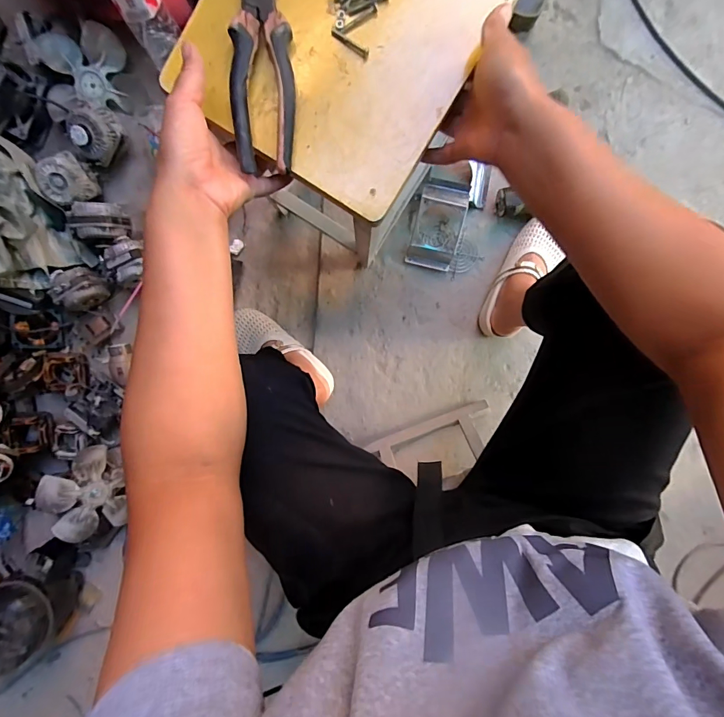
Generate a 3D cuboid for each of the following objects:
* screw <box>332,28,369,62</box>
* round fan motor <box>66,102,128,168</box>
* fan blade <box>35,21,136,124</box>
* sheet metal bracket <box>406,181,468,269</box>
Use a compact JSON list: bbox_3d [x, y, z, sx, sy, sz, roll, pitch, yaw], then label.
[{"bbox_3d":[-0.010,-0.277,0.345,0.037,0.004,0.008,32,99,-3],"label":"screw"},{"bbox_3d":[-0.488,-0.410,0.715,0.088,0.055,0.095,0,99,3],"label":"round fan motor"},{"bbox_3d":[-0.520,-0.529,0.721,0.150,0.055,0.154,-4,99,3],"label":"fan blade"},{"bbox_3d":[0.147,-0.253,0.764,0.093,0.051,0.151,12,99,1],"label":"sheet metal bracket"}]

